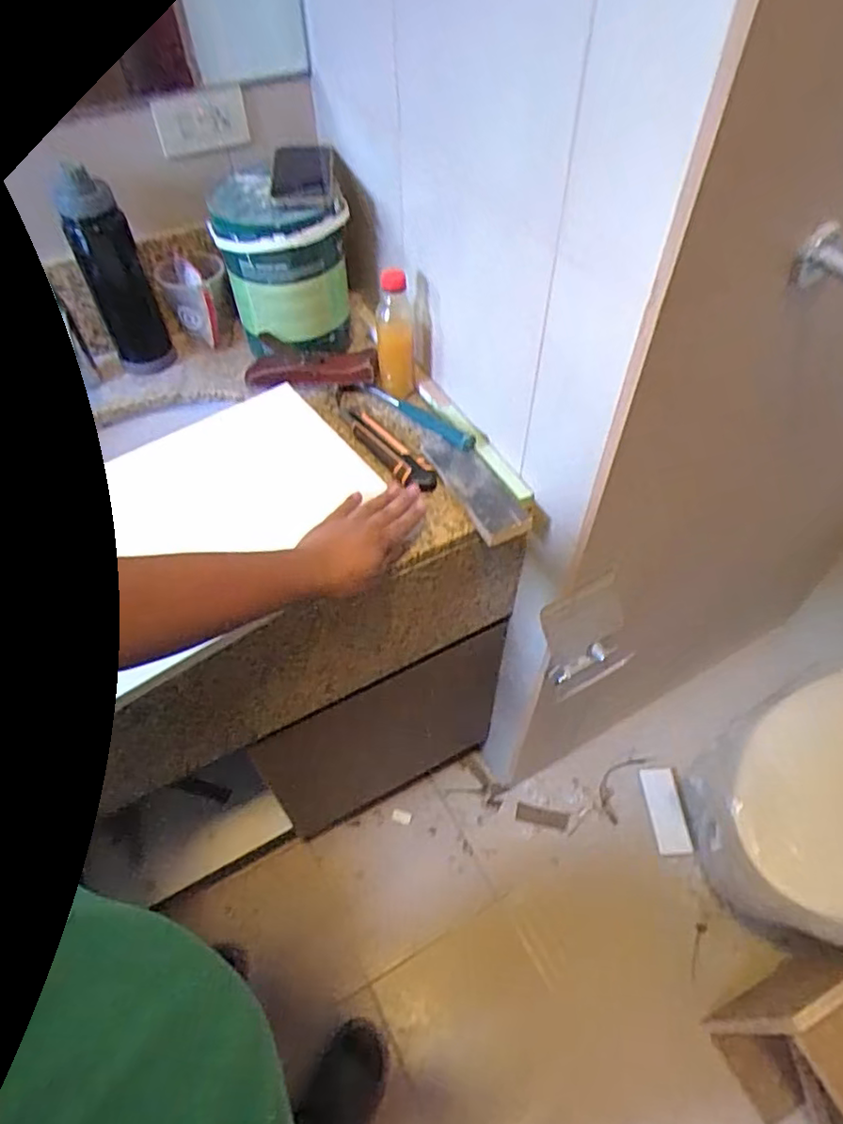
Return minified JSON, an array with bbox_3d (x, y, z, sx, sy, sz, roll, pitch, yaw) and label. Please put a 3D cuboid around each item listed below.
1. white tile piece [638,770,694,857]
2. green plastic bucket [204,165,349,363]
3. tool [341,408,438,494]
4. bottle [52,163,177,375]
[{"bbox_3d":[0.540,0.550,1.387,0.074,0.010,0.178,-10,59,7],"label":"white tile piece"},{"bbox_3d":[-0.200,-0.420,0.915,0.167,0.202,0.164,-17,55,-12],"label":"green plastic bucket"},{"bbox_3d":[-0.049,-0.158,0.849,0.043,0.022,0.192,-29,58,-20],"label":"tool"},{"bbox_3d":[-0.416,-0.381,0.864,0.074,0.270,0.063,-27,57,-18],"label":"bottle"}]

